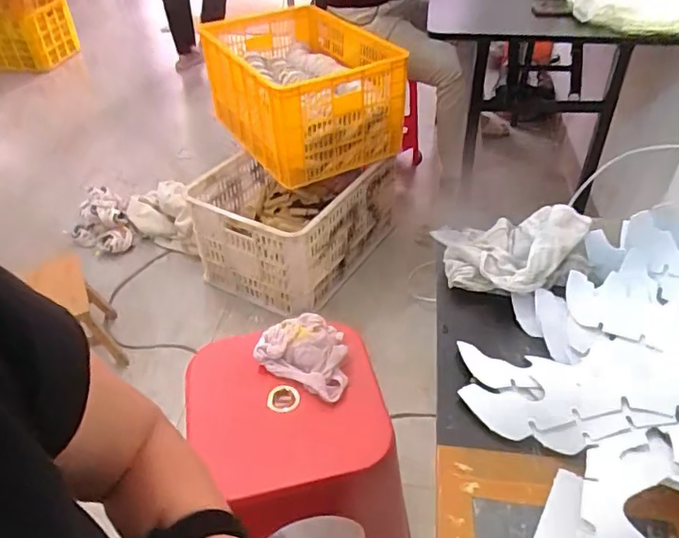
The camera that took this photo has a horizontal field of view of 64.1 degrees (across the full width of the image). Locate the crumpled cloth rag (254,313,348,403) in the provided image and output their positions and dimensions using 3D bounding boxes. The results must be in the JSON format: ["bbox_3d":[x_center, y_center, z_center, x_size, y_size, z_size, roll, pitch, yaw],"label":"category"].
[{"bbox_3d":[-0.046,0.124,0.848,0.151,0.043,0.117,19,45,22],"label":"crumpled cloth rag"}]

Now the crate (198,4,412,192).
[{"bbox_3d":[-0.125,-0.559,1.665,0.414,0.291,0.671,-23,45,-22],"label":"crate"}]

